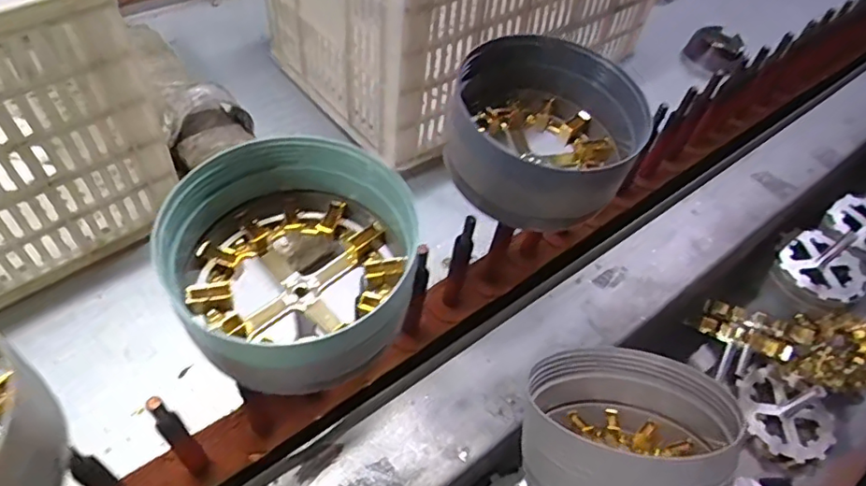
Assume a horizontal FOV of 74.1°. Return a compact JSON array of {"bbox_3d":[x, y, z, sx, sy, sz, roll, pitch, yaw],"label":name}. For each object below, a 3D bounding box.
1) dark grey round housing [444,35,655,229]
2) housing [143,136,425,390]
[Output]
[{"bbox_3d":[0.080,-0.077,0.416,0.123,0.074,0.135,2,54,-3],"label":"dark grey round housing"},{"bbox_3d":[-0.082,0.008,0.339,0.144,0.078,0.130,28,57,15],"label":"housing"}]

